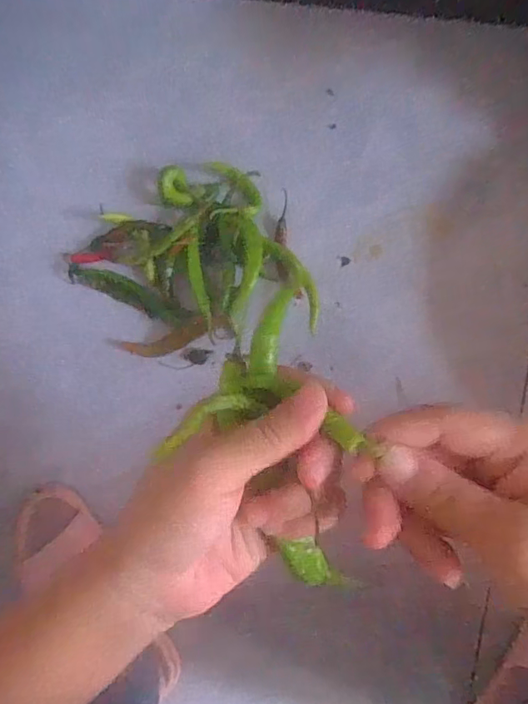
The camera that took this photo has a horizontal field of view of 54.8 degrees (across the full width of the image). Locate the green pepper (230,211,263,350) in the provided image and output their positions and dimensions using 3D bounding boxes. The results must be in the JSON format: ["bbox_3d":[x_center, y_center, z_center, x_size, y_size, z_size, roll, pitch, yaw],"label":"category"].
[{"bbox_3d":[-0.015,-0.069,0.487,0.024,0.021,0.115,5,93,5],"label":"green pepper"}]

